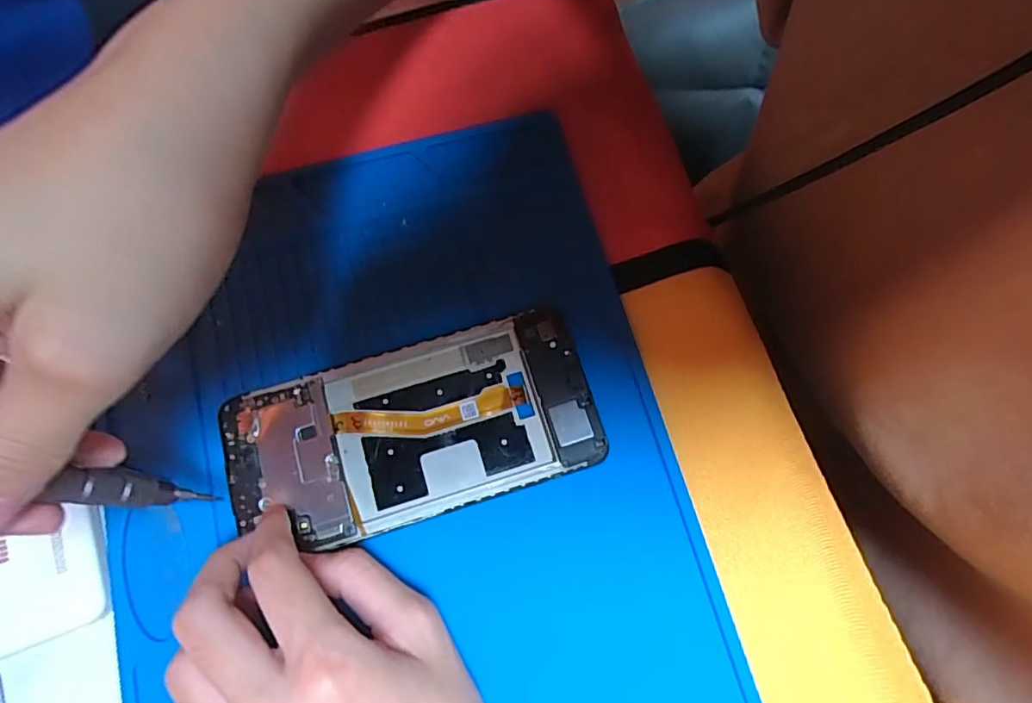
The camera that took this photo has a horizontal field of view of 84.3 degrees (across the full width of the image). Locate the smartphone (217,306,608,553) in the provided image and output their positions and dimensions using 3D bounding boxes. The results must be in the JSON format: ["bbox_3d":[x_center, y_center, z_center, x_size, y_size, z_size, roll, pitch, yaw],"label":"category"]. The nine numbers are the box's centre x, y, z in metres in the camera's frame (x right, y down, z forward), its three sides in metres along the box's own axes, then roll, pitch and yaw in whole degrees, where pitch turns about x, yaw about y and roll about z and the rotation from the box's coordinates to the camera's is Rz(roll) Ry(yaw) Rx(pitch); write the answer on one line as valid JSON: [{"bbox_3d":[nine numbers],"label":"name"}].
[{"bbox_3d":[-0.043,0.031,0.235,0.147,0.007,0.071,-13,76,-4],"label":"smartphone"}]

